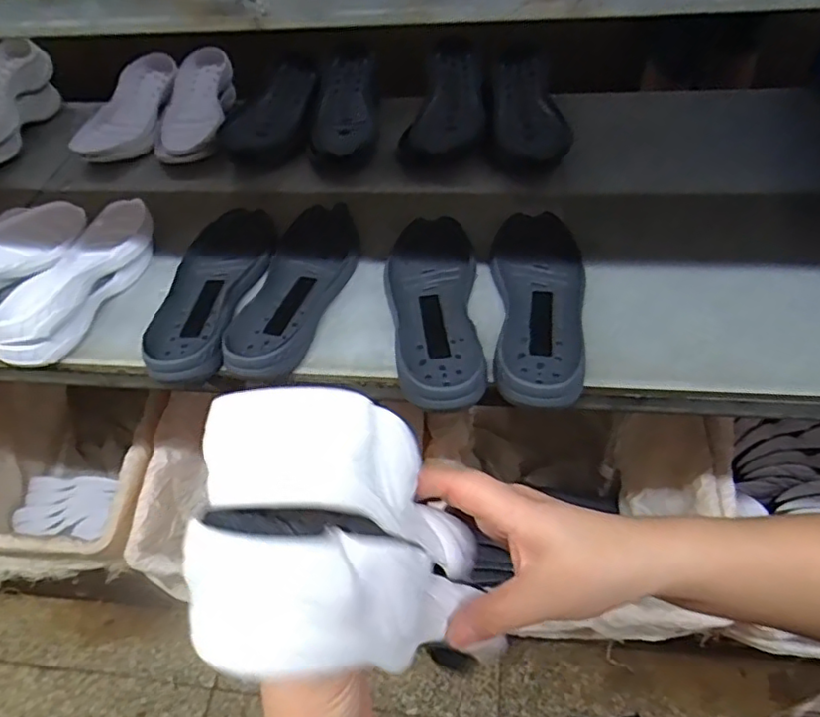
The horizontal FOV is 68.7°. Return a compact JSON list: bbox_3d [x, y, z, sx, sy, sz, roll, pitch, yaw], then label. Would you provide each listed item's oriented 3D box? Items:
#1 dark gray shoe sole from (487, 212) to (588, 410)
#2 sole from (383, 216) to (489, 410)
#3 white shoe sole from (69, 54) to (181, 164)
[{"bbox_3d":[0.143,-0.060,0.663,0.100,0.034,0.281,2,48,7],"label":"dark gray shoe sole"},{"bbox_3d":[0.025,-0.061,0.673,0.104,0.028,0.276,-2,48,3],"label":"sole"},{"bbox_3d":[-0.477,-0.420,1.001,0.130,0.063,0.241,-1,48,4],"label":"white shoe sole"}]

